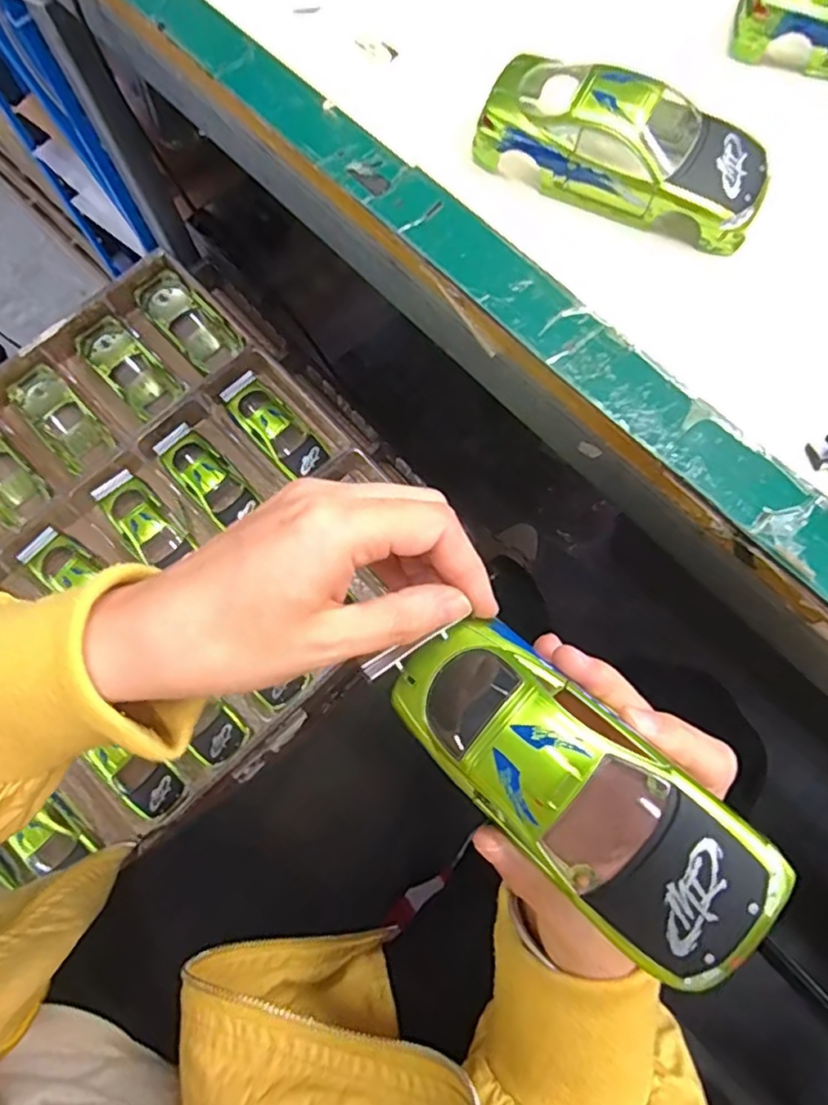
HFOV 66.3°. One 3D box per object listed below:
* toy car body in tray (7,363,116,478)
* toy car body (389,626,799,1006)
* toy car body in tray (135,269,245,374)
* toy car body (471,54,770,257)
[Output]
[{"bbox_3d":[-0.359,-0.132,0.656,0.052,0.033,0.123,-43,76,-11],"label":"toy car body in tray"},{"bbox_3d":[0.047,0.070,0.195,0.124,0.022,0.048,39,77,23],"label":"toy car body"},{"bbox_3d":[-0.237,-0.240,0.682,0.062,0.037,0.138,-41,75,-11],"label":"toy car body in tray"},{"bbox_3d":[0.093,-0.181,0.279,0.124,0.039,0.052,25,74,9],"label":"toy car body"}]

